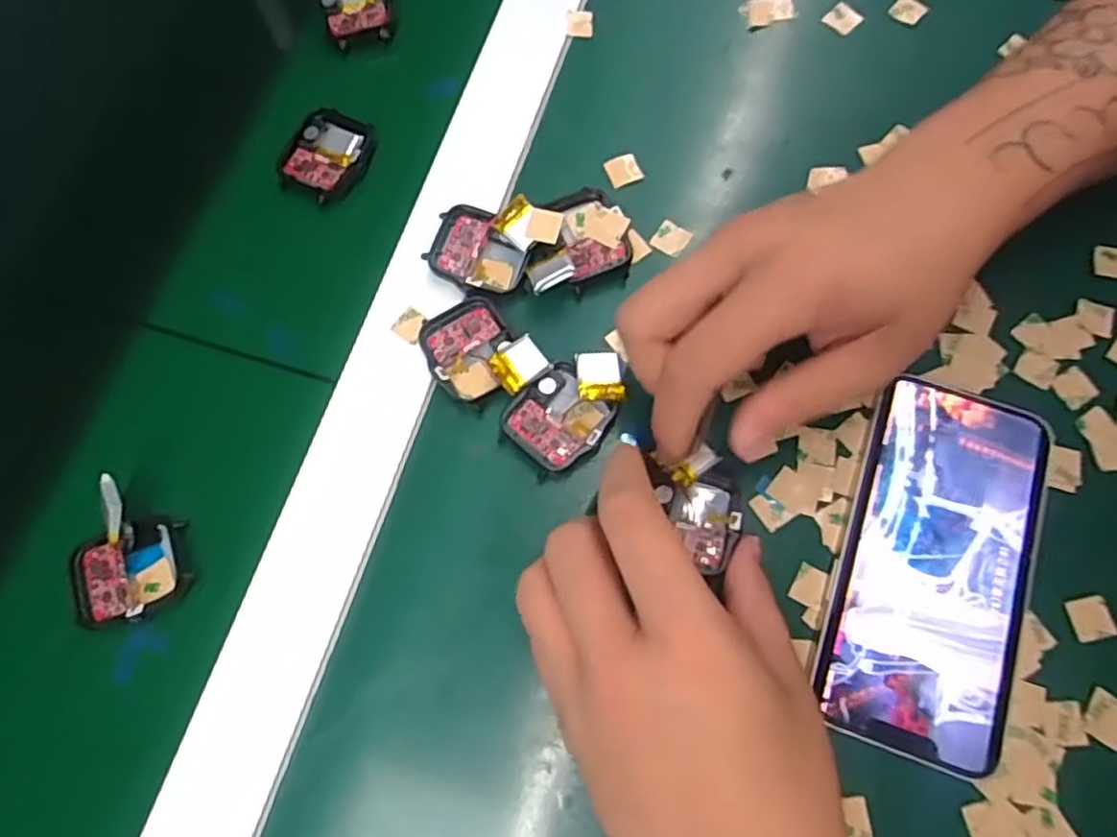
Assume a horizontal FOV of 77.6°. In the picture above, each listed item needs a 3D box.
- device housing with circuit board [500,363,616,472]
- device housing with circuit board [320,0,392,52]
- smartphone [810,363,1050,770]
[{"bbox_3d":[0.000,0.000,0.290,0.040,0.009,0.037,-43,76,-11],"label":"device housing with circuit board"},{"bbox_3d":[-0.106,-0.217,0.365,0.035,0.008,0.046,-15,73,-3],"label":"device housing with circuit board"},{"bbox_3d":[0.150,0.056,0.276,0.071,0.011,0.146,19,74,7],"label":"smartphone"}]

